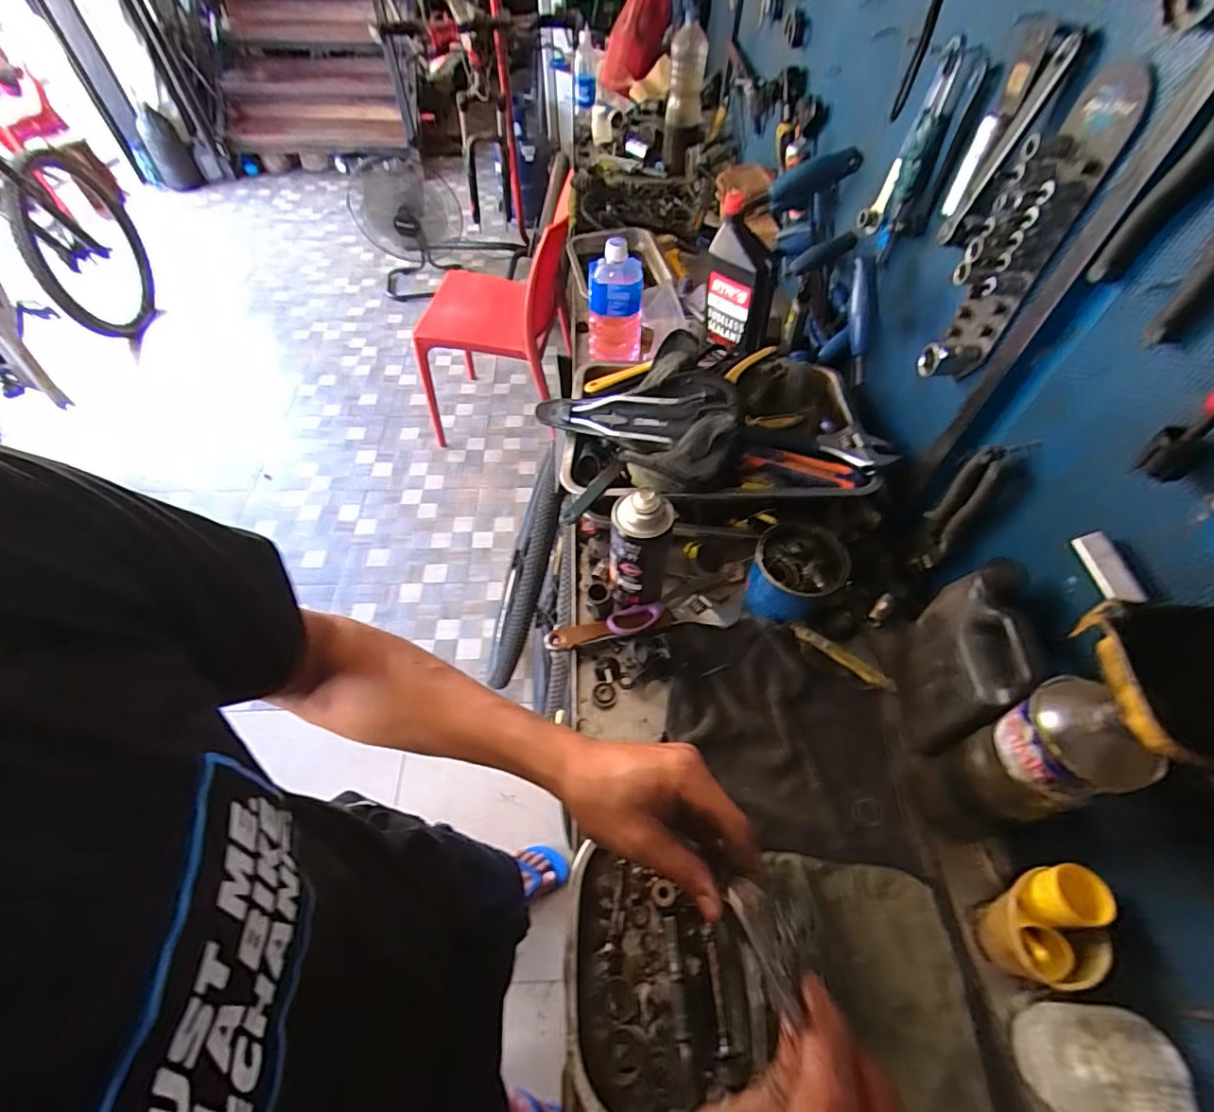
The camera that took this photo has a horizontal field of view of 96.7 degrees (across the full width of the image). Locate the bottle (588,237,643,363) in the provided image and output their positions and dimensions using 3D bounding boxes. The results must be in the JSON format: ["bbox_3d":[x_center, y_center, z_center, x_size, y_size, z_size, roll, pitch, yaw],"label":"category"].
[{"bbox_3d":[0.014,-0.401,0.853,0.082,0.175,0.087,6,55,3],"label":"bottle"}]

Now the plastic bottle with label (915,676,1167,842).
[{"bbox_3d":[0.326,0.180,0.448,0.060,0.250,0.076,-13,56,-8],"label":"plastic bottle with label"}]

